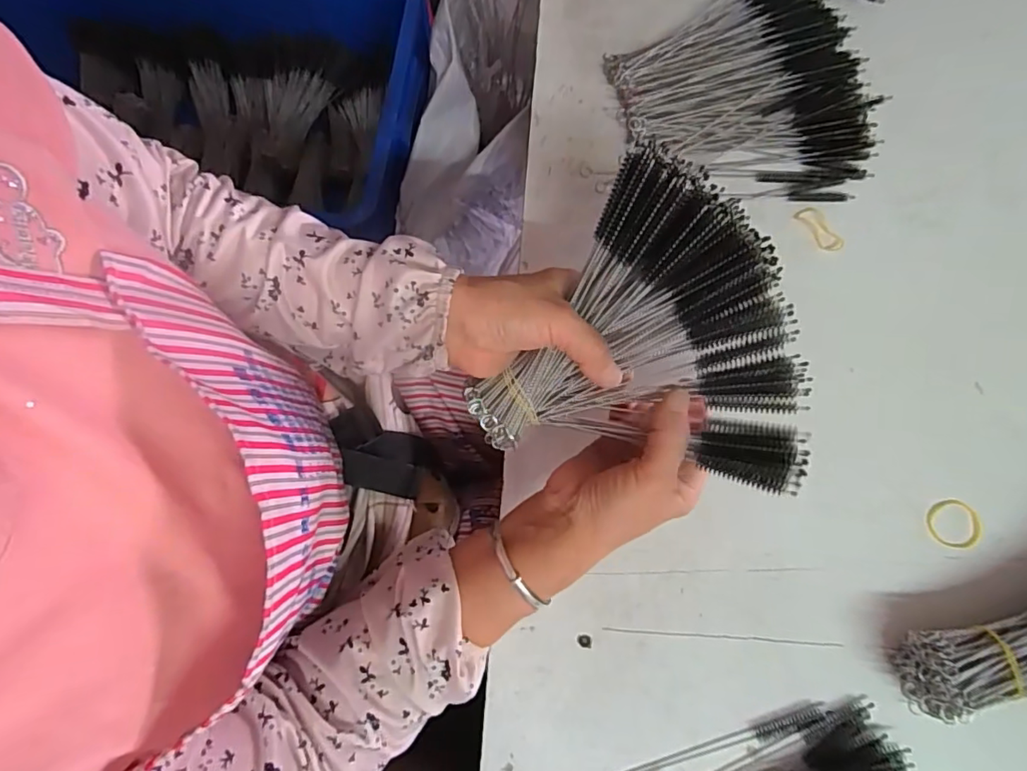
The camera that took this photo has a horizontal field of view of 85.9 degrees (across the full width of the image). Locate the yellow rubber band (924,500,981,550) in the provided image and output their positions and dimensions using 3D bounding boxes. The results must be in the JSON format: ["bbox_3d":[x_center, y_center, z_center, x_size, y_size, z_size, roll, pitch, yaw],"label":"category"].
[{"bbox_3d":[0.323,0.101,0.402,0.039,0.004,0.035,3,78,2],"label":"yellow rubber band"}]

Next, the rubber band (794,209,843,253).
[{"bbox_3d":[0.252,-0.128,0.453,0.019,0.004,0.045,-37,77,1],"label":"rubber band"}]

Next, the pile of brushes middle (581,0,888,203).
[{"bbox_3d":[0.190,-0.266,0.471,0.216,0.026,0.213,5,78,2],"label":"pile of brushes middle"}]

